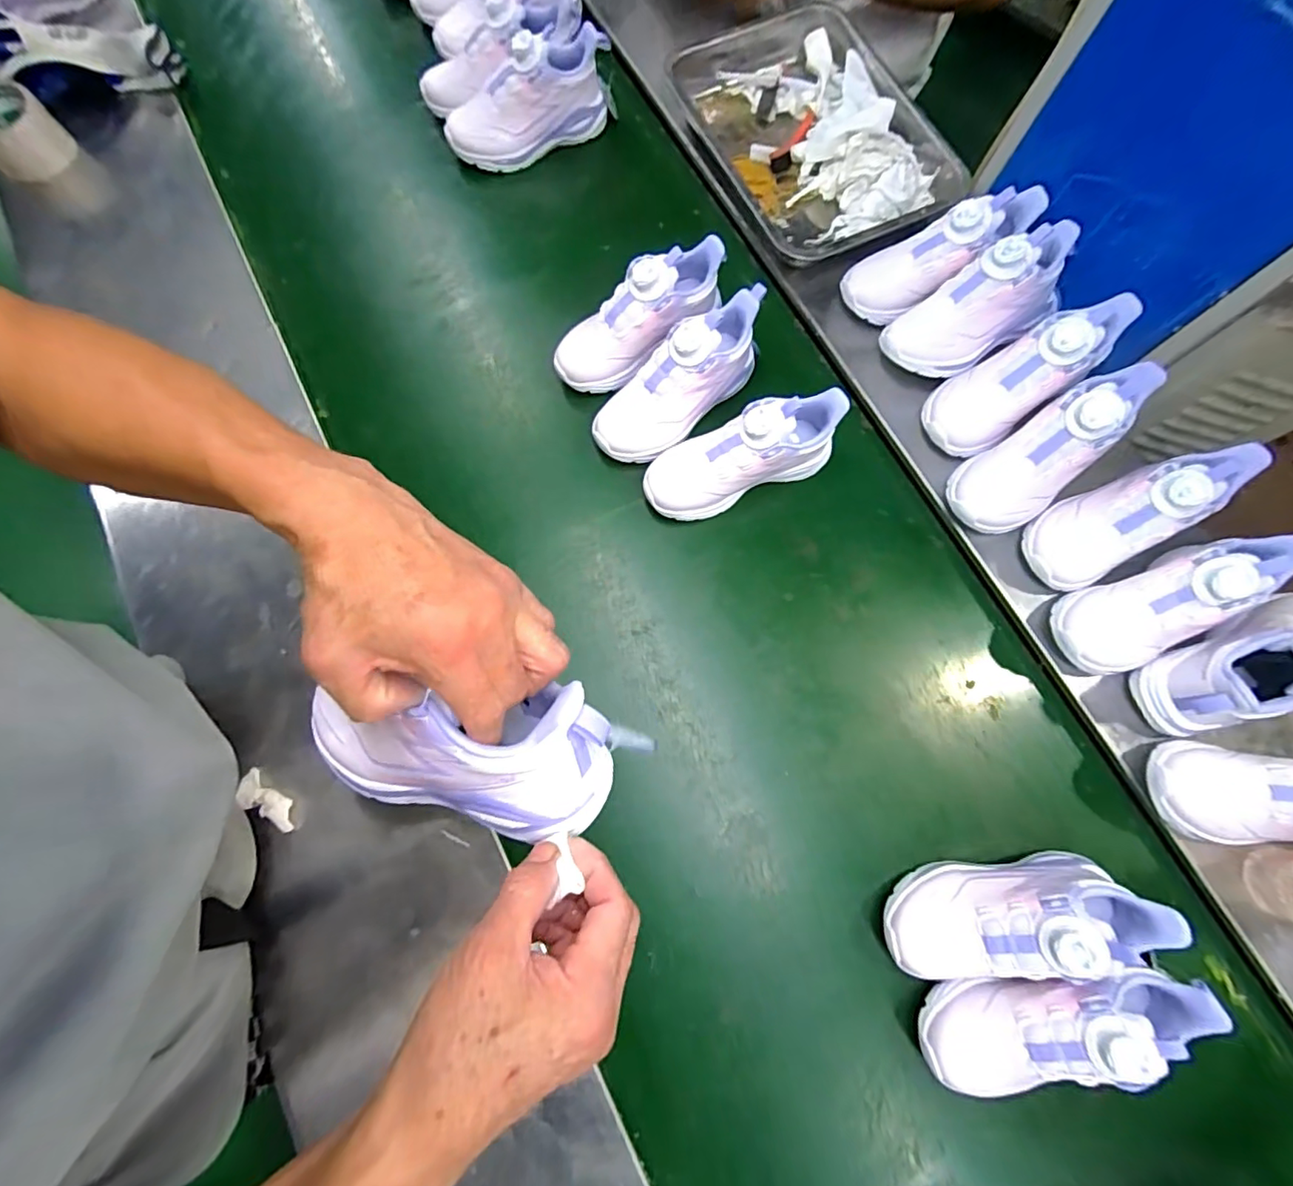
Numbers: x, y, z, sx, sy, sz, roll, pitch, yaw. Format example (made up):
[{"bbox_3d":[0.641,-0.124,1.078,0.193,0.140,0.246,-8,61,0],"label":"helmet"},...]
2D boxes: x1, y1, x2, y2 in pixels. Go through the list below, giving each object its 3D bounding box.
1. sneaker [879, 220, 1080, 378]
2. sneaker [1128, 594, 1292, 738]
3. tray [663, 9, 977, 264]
[{"bbox_3d":[0.358,-0.304,0.588,0.204,0.091,0.084,-30,77,13],"label":"sneaker"},{"bbox_3d":[0.568,0.054,0.502,0.202,0.100,0.067,-32,77,-6],"label":"sneaker"},{"bbox_3d":[0.201,-0.561,0.678,0.255,0.066,0.353,-27,78,-5],"label":"tray"}]

